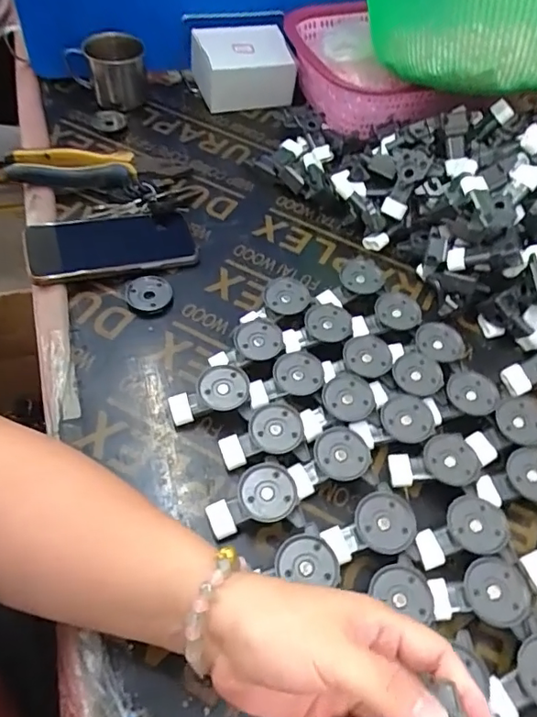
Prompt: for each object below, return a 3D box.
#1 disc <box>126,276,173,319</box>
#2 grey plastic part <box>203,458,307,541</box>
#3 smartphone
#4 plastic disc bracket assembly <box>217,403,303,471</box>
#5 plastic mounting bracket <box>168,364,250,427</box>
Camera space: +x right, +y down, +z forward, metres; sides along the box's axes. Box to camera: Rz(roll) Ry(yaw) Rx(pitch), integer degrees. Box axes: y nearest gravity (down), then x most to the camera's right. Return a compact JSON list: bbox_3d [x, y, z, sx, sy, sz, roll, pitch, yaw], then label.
[{"bbox_3d":[-0.115,-0.059,0.514,0.043,0.012,0.044,2,55,-3],"label":"disc"},{"bbox_3d":[-0.012,0.108,0.399,0.066,0.027,0.049,-10,56,-12],"label":"grey plastic part"},{"bbox_3d":[-0.158,-0.115,0.538,0.159,0.016,0.078,-10,57,-20],"label":"smartphone"},{"bbox_3d":[-0.007,0.063,0.430,0.064,0.027,0.042,-6,56,-9],"label":"plastic disc bracket assembly"},{"bbox_3d":[-0.050,0.030,0.448,0.065,0.027,0.039,-8,56,-10],"label":"plastic mounting bracket"}]

